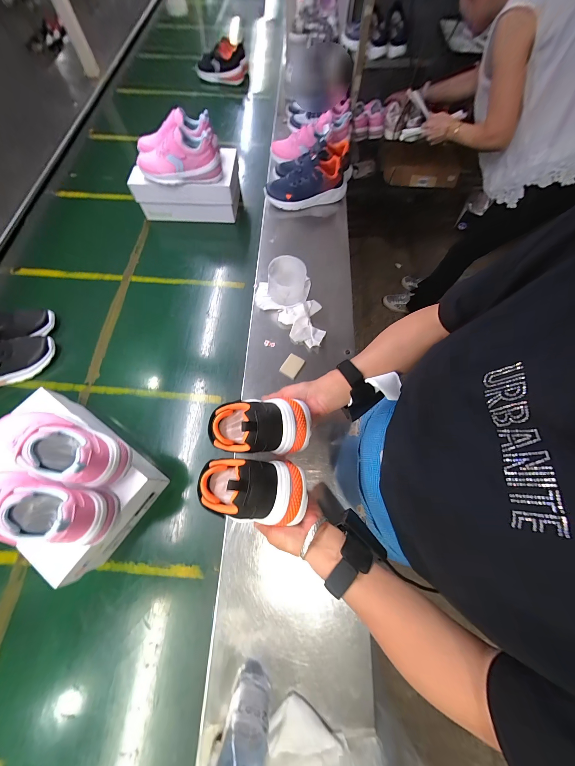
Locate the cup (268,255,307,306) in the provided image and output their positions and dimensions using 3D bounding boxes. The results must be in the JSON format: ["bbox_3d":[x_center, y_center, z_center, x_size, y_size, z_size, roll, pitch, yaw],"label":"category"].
[{"bbox_3d":[0.001,-0.259,0.662,0.097,0.083,0.098,1,68,-1],"label":"cup"}]

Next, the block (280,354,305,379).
[{"bbox_3d":[0.011,-0.041,0.624,0.043,0.012,0.058,31,71,10],"label":"block"}]

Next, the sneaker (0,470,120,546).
[{"bbox_3d":[-0.379,0.179,0.378,0.220,0.100,0.066,11,69,3],"label":"sneaker"}]

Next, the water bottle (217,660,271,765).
[{"bbox_3d":[-0.055,0.459,0.334,0.054,0.164,0.066,13,69,3],"label":"water bottle"}]

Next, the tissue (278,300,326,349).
[{"bbox_3d":[0.055,-0.155,0.664,0.118,0.028,0.128,-35,73,-14],"label":"tissue"}]

